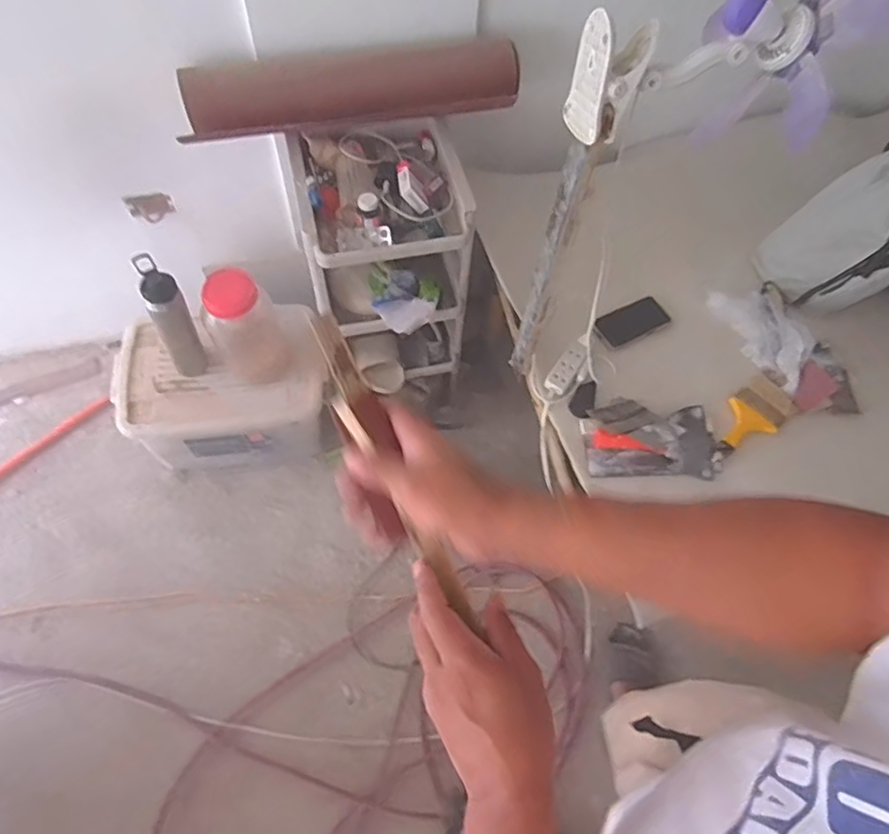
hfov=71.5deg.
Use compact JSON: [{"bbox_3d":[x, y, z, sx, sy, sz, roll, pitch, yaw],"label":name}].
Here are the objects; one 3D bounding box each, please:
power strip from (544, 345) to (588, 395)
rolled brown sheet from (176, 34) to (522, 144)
[{"bbox_3d":[0.238,-0.091,1.202,0.044,0.028,0.110,34,64,15],"label":"power strip"},{"bbox_3d":[-0.168,-0.616,1.174,0.629,0.108,0.102,-13,62,-11],"label":"rolled brown sheet"}]

